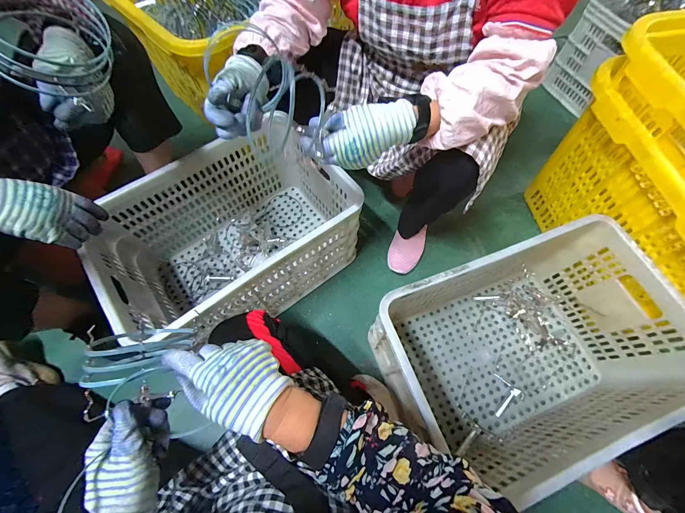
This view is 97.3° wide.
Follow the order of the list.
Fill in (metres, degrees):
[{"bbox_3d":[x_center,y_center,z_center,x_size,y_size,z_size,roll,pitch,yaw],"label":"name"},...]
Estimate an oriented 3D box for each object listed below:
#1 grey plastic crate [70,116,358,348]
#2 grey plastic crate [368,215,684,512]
[{"bbox_3d":[-0.259,-0.043,0.758,0.521,0.283,0.364,-31,70,-13],"label":"grey plastic crate"},{"bbox_3d":[0.360,0.192,0.637,0.514,0.278,0.353,-21,67,-9],"label":"grey plastic crate"}]

